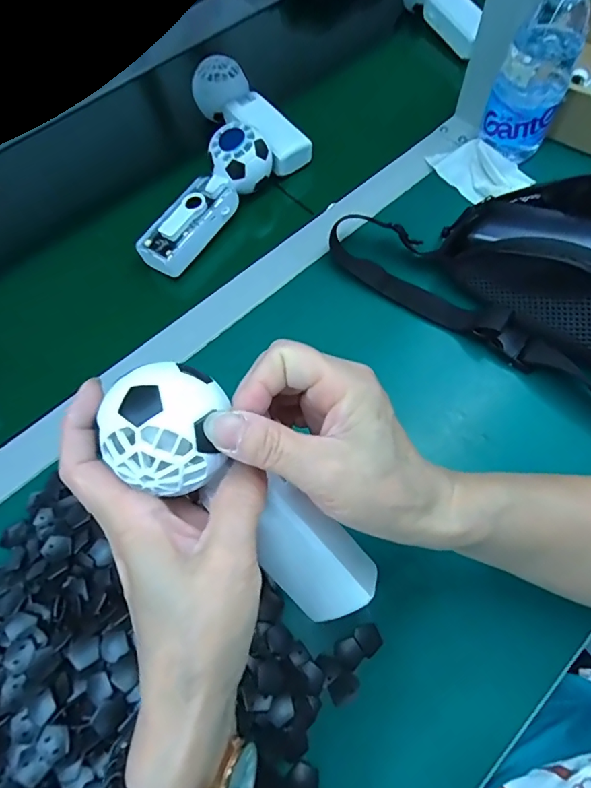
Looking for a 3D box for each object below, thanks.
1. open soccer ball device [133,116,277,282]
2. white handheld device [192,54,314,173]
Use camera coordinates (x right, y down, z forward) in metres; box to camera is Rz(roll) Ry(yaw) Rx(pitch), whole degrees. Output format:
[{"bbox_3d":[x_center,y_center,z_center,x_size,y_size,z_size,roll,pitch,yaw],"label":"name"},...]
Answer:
[{"bbox_3d":[-0.089,-0.190,0.433,0.049,0.048,0.161,31,70,18],"label":"open soccer ball device"},{"bbox_3d":[-0.050,-0.307,0.490,0.049,0.040,0.163,-39,67,-14],"label":"white handheld device"}]

